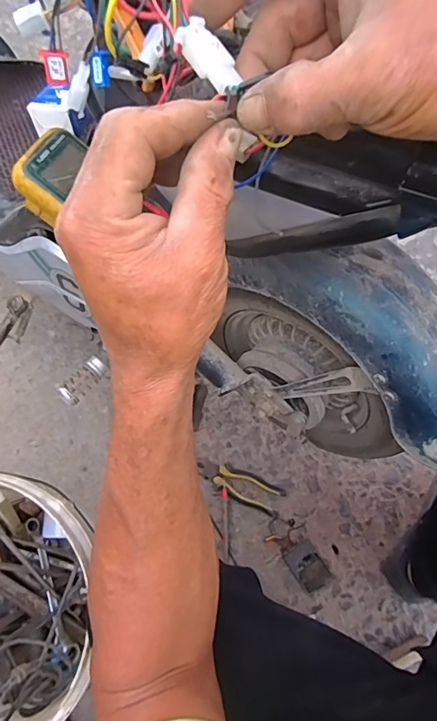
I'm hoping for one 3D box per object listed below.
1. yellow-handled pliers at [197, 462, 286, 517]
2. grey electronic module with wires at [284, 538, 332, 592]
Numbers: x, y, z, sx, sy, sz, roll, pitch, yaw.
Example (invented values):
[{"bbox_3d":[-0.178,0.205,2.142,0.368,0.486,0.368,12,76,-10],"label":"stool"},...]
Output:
[{"bbox_3d":[0.041,0.237,0.878,0.165,0.022,0.052,22,71,8],"label":"yellow-handled pliers"},{"bbox_3d":[0.162,0.371,0.836,0.057,0.014,0.079,-33,73,-12],"label":"grey electronic module with wires"}]

